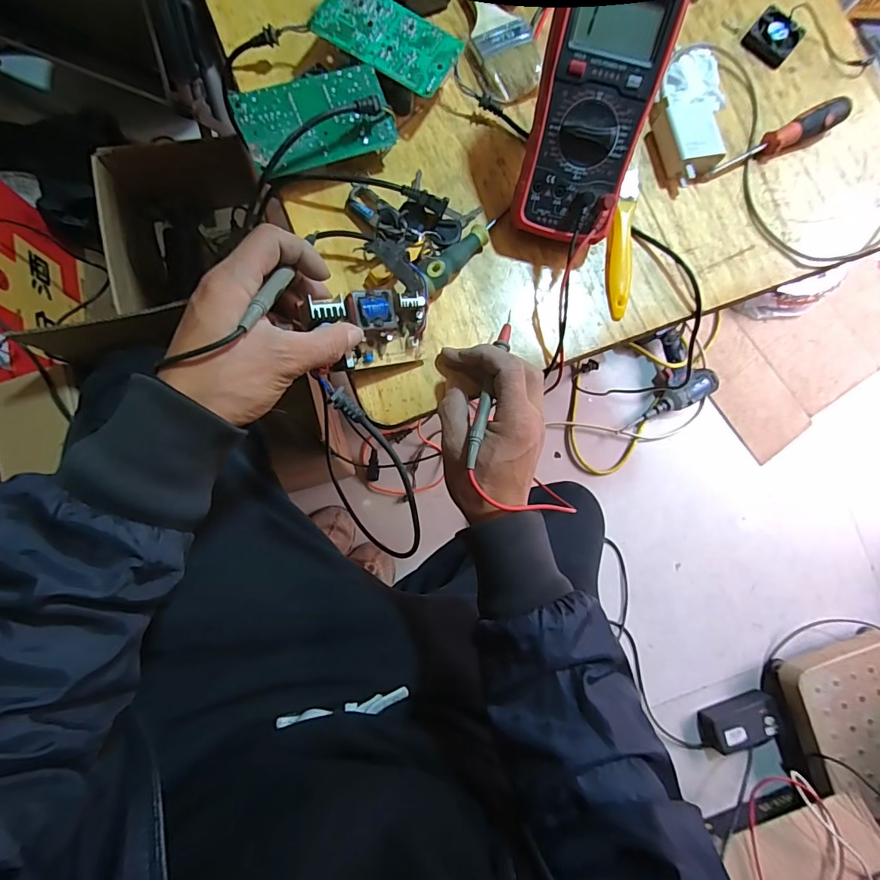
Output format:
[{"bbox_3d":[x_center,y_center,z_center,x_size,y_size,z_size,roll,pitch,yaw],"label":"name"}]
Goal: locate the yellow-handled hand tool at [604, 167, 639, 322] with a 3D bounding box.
[{"bbox_3d":[0.170,-0.182,0.418,0.023,0.017,0.138,7,81,-5],"label":"yellow-handled hand tool"}]

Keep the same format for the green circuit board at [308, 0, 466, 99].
[{"bbox_3d":[-0.046,-0.358,0.397,0.122,0.010,0.068,30,79,-1],"label":"green circuit board"}]

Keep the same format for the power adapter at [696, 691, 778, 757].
[{"bbox_3d":[0.596,0.562,0.891,0.158,0.048,0.081,-17,83,-8],"label":"power adapter"}]

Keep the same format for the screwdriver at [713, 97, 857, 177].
[{"bbox_3d":[0.343,-0.301,0.448,0.154,0.018,0.025,-28,85,-10],"label":"screwdriver"}]

